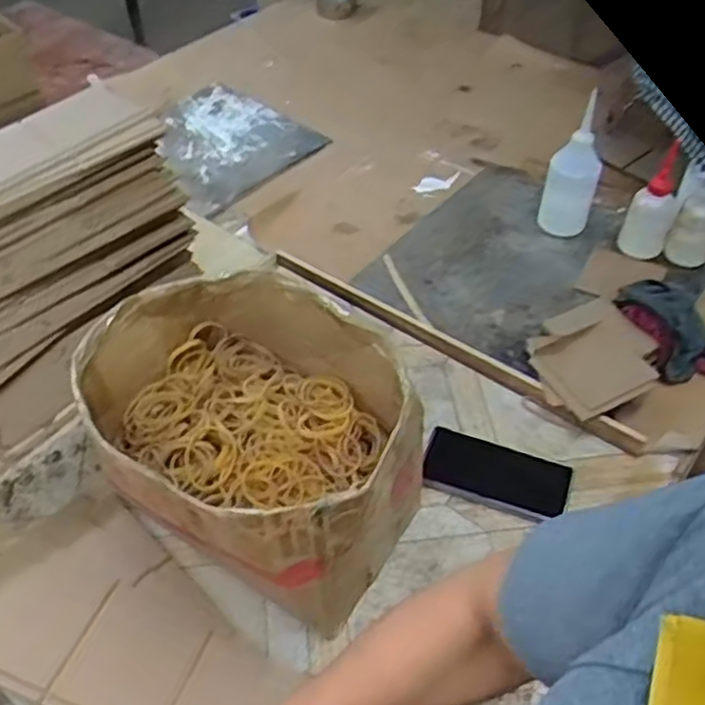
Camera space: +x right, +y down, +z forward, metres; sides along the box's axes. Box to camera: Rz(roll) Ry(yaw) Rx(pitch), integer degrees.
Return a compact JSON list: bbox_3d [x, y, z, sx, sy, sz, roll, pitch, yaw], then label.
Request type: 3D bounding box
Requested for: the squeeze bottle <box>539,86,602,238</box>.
[{"bbox_3d":[0.313,-0.250,1.067,0.068,0.223,0.058,19,50,15],"label":"squeeze bottle"}]

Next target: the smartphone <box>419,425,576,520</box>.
[{"bbox_3d":[0.158,0.135,0.839,0.156,0.014,0.074,19,50,15],"label":"smartphone"}]

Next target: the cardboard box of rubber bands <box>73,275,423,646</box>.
[{"bbox_3d":[-0.093,0.081,0.749,0.303,0.198,0.255,24,51,19],"label":"cardboard box of rubber bands"}]

